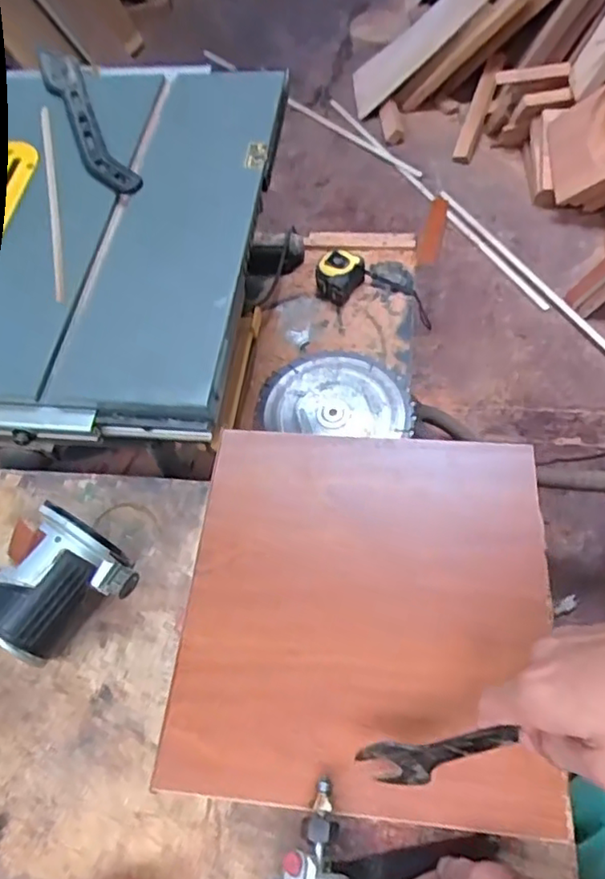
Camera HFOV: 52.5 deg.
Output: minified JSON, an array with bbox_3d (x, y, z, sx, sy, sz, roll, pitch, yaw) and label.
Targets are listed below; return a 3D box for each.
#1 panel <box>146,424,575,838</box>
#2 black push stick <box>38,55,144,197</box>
[{"bbox_3d":[0.050,0.126,0.481,0.273,0.010,0.286,4,60,6],"label":"panel"},{"bbox_3d":[-0.297,-0.438,0.831,0.051,0.013,0.346,-24,61,-10],"label":"black push stick"}]

